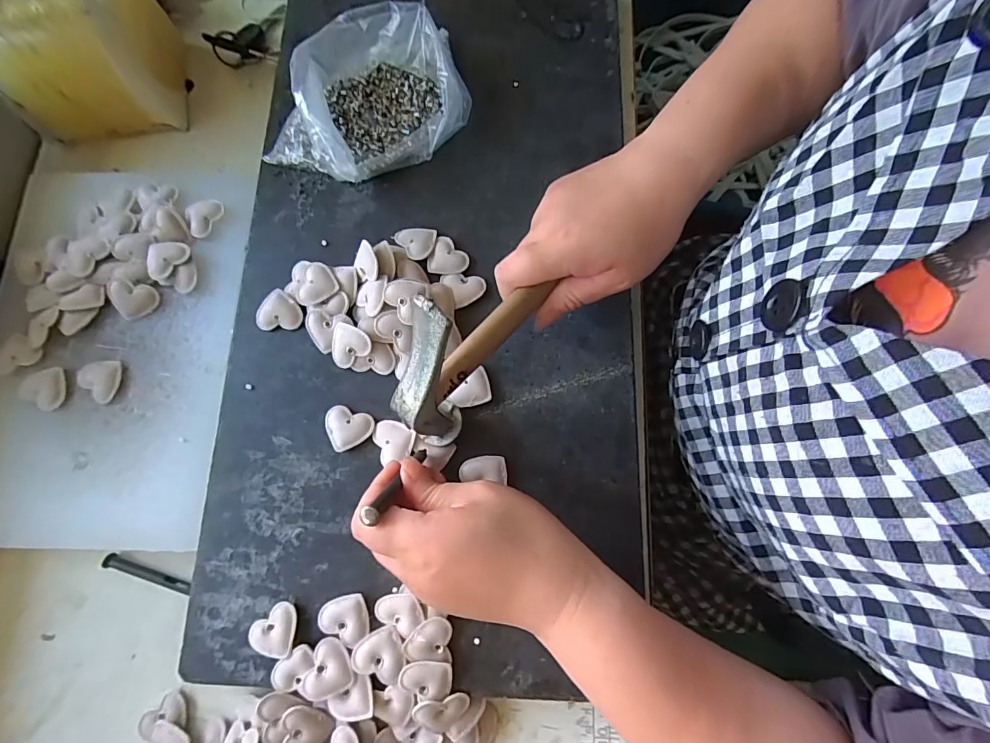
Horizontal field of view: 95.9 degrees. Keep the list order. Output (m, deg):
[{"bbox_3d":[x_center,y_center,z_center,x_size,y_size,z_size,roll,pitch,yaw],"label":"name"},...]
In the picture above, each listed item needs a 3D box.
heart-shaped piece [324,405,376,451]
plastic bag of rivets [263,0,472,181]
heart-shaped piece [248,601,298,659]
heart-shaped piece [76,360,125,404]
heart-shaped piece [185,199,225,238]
[{"bbox_3d":[-0.104,0.041,0.315,0.033,0.006,0.029,17,78,7],"label":"heart-shaped piece"},{"bbox_3d":[-0.103,-0.211,0.348,0.166,0.054,0.106,-20,78,-3],"label":"plastic bag of rivets"},{"bbox_3d":[-0.143,0.165,0.286,0.030,0.006,0.030,3,77,3],"label":"heart-shaped piece"},{"bbox_3d":[-0.294,0.007,0.330,0.030,0.004,0.031,-1,76,3],"label":"heart-shaped piece"},{"bbox_3d":[-0.236,-0.125,0.359,0.023,0.008,0.034,29,80,9],"label":"heart-shaped piece"}]

